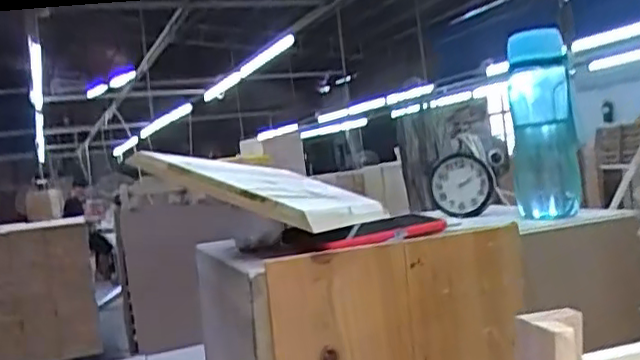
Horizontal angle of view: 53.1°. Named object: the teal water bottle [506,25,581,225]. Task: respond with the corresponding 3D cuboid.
[{"bbox_3d":[0.276,-0.069,0.796,0.072,0.223,0.071,-4,0,17],"label":"teal water bottle"}]

